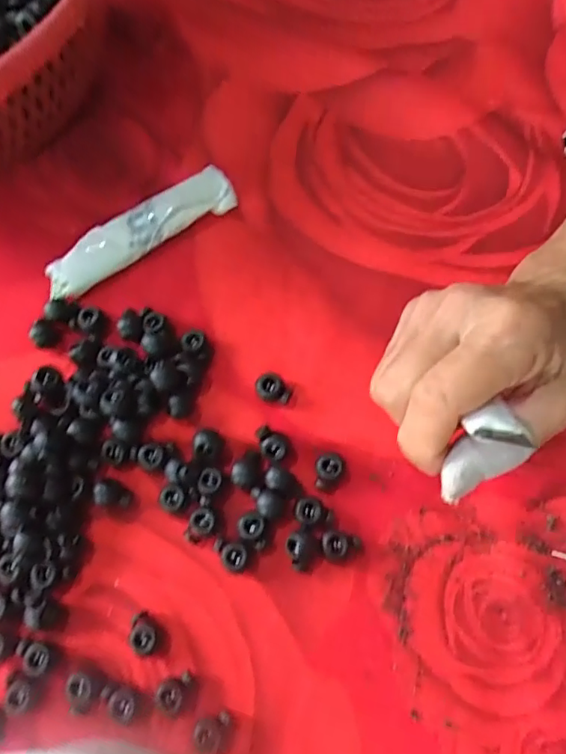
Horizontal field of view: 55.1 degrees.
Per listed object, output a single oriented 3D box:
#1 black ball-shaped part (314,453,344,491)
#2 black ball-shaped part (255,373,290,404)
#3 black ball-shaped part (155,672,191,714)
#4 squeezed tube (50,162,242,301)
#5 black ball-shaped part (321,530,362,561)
[{"bbox_3d":[0.022,0.048,0.271,0.013,0.009,0.018,13,71,7],"label":"black ball-shaped part"},{"bbox_3d":[-0.005,0.006,0.282,0.018,0.010,0.013,9,71,6],"label":"black ball-shaped part"},{"bbox_3d":[-0.048,0.141,0.241,0.015,0.010,0.013,-19,70,-4],"label":"black ball-shaped part"},{"bbox_3d":[-0.082,-0.084,0.312,0.115,0.020,0.024,-31,71,-8],"label":"squeezed tube"},{"bbox_3d":[0.027,0.082,0.260,0.017,0.011,0.013,14,71,8],"label":"black ball-shaped part"}]

